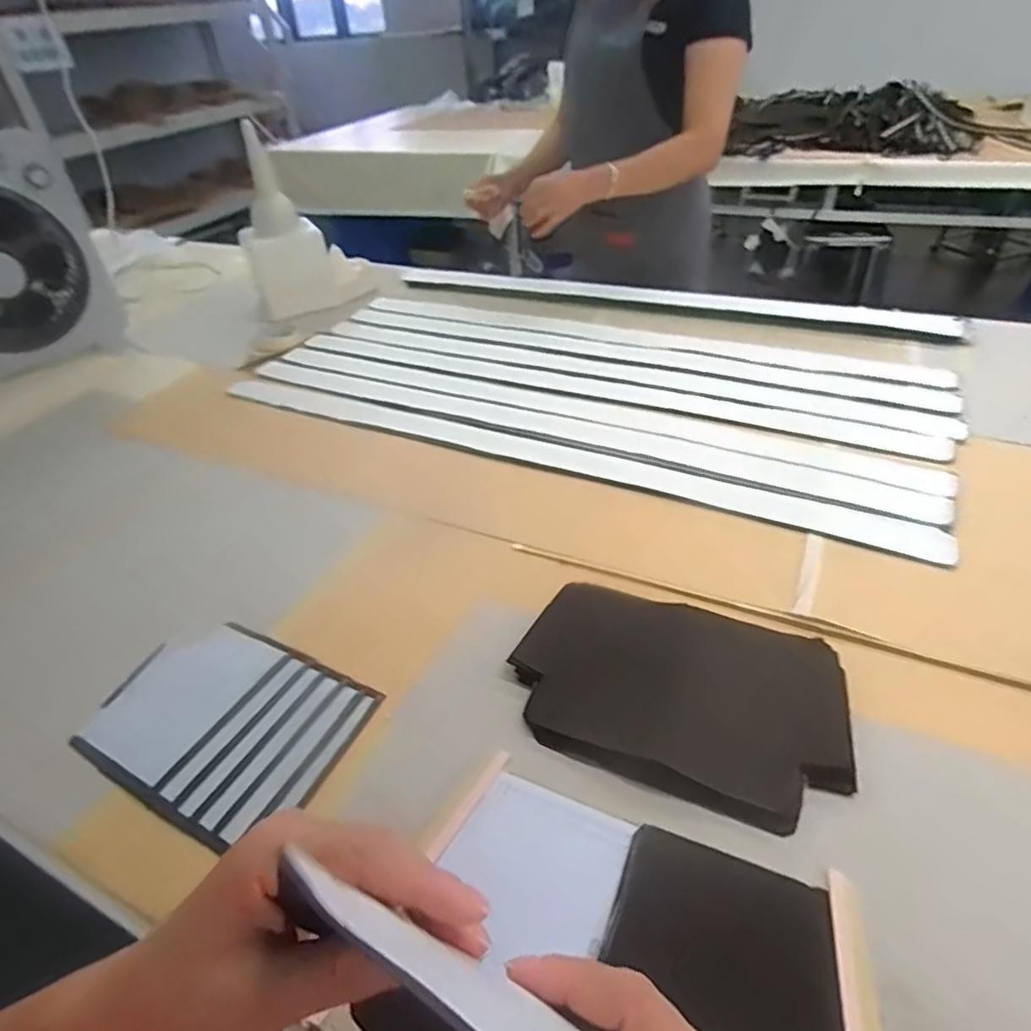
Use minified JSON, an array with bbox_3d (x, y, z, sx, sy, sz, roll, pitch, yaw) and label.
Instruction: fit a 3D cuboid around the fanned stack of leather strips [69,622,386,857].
[{"bbox_3d":[-0.266,0.186,0.569,0.234,0.017,0.171,16,47,24],"label":"fanned stack of leather strips"}]

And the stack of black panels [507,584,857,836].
[{"bbox_3d":[0.145,0.158,0.565,0.283,0.020,0.191,12,45,21],"label":"stack of black panels"}]

